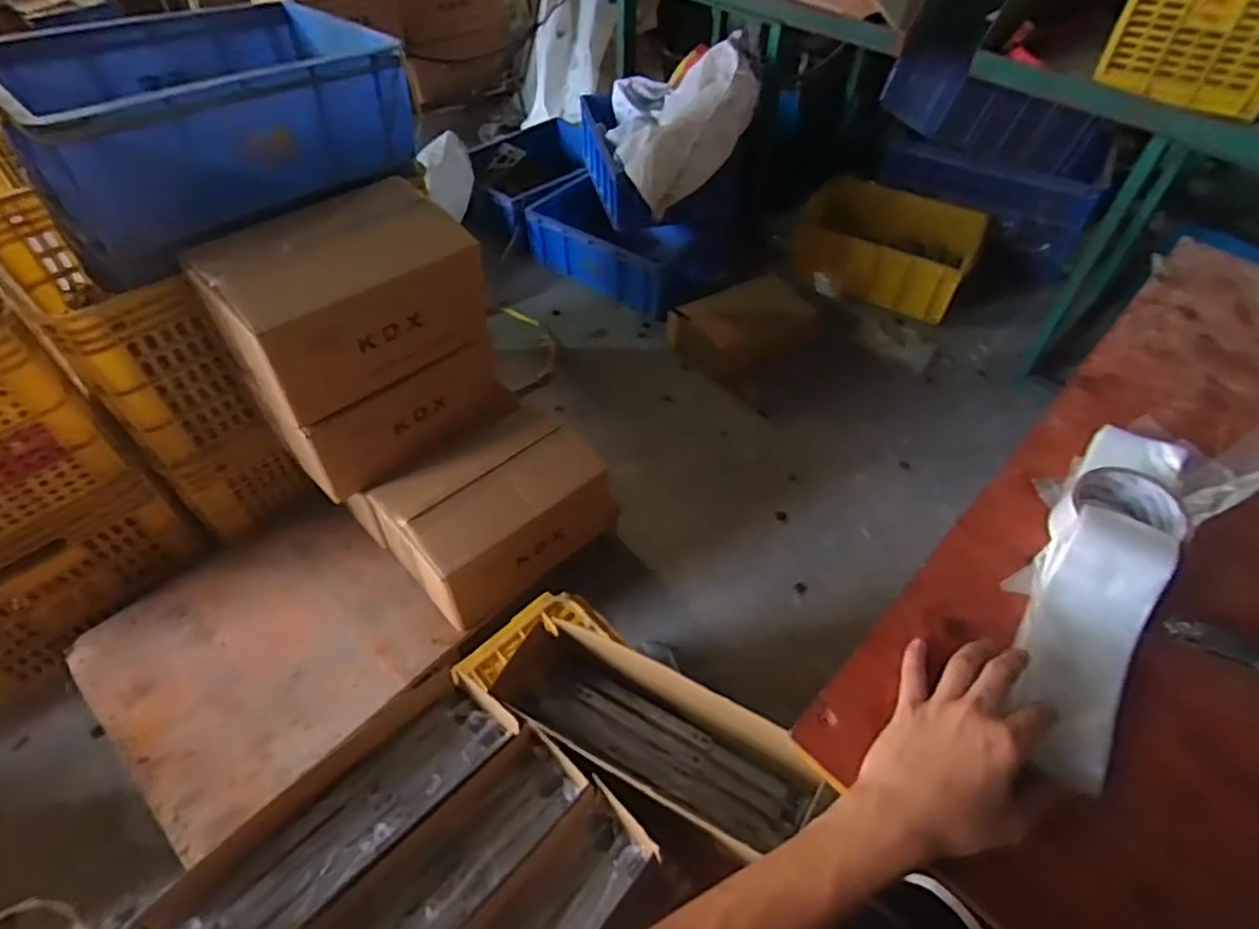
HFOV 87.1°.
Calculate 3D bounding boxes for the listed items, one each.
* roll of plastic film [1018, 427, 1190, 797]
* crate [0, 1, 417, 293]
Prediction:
[{"bbox_3d":[0.364,0.086,0.512,0.079,0.052,0.324,26,59,20],"label":"roll of plastic film"},{"bbox_3d":[-0.624,-0.526,0.989,0.392,0.183,0.495,36,57,26],"label":"crate"}]

